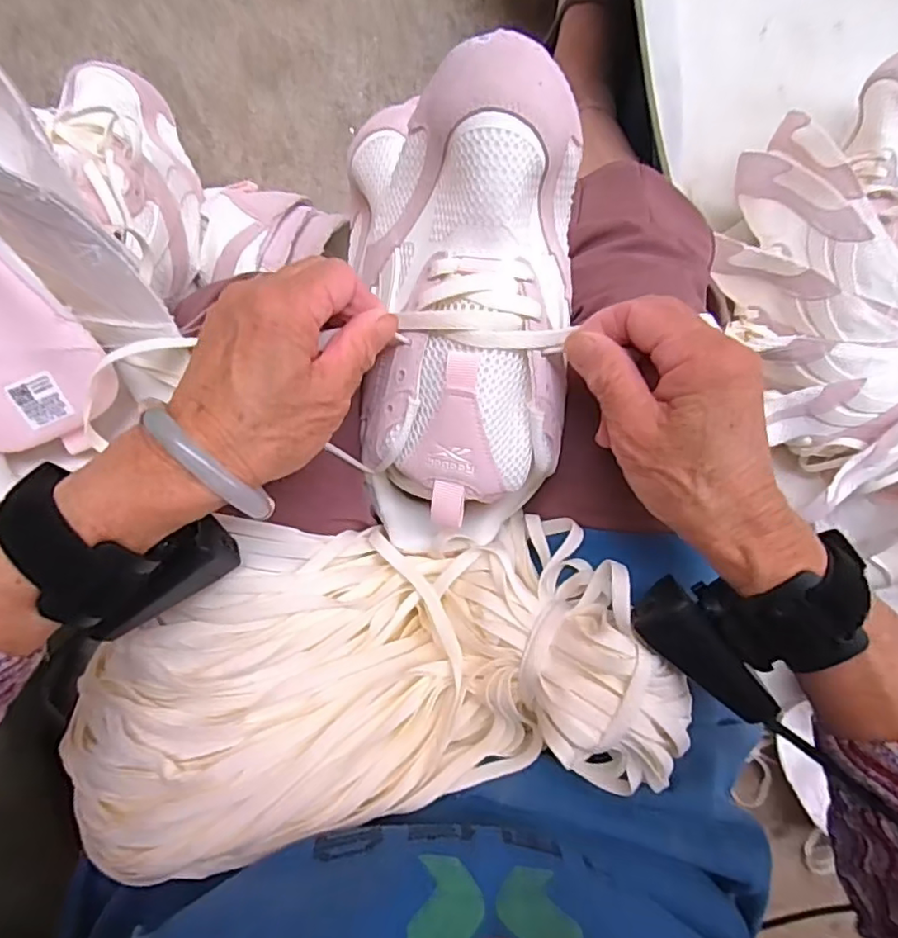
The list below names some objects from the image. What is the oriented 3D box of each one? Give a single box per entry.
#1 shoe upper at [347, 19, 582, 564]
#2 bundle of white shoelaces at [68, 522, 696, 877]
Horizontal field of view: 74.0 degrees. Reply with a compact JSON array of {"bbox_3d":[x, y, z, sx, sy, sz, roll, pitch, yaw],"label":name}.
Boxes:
[{"bbox_3d":[0.005,-0.070,0.299,0.107,0.061,0.232,3,102,-3],"label":"shoe upper"},{"bbox_3d":[-0.046,0.104,0.309,0.300,0.072,0.141,-7,98,-1],"label":"bundle of white shoelaces"}]

